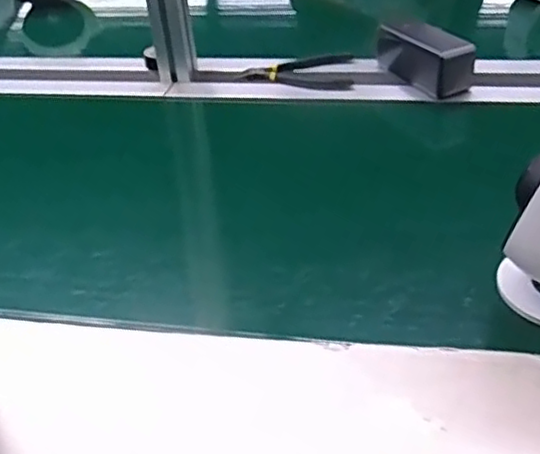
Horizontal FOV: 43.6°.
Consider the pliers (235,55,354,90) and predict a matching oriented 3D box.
[{"bbox_3d":[0.031,-0.188,0.837,0.142,0.015,0.077,-2,42,1],"label":"pliers"}]

